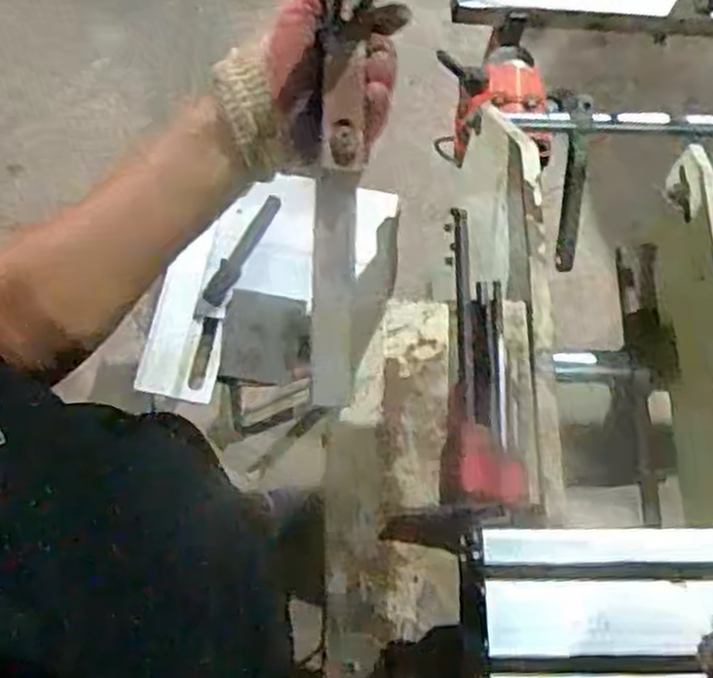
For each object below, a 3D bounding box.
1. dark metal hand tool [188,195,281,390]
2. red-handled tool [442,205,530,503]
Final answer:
[{"bbox_3d":[-0.182,-0.073,1.052,0.050,0.023,0.295,19,71,5],"label":"dark metal hand tool"},{"bbox_3d":[0.085,0.007,0.514,0.038,0.024,0.210,0,71,-2],"label":"red-handled tool"}]

